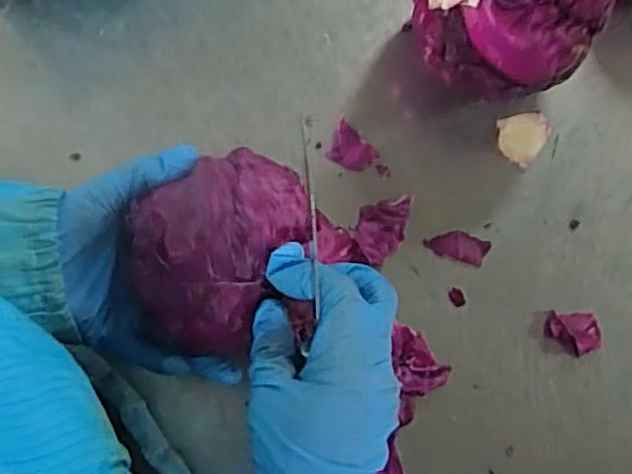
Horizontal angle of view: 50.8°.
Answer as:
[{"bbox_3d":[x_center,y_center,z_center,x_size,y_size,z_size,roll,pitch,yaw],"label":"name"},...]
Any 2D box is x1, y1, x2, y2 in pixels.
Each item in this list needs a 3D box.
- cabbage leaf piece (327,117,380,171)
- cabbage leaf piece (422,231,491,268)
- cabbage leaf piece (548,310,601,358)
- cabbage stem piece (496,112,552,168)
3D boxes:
[{"bbox_3d":[0.027,-0.062,0.470,0.036,0.004,0.029,30,77,7],"label":"cabbage leaf piece"},{"bbox_3d":[0.097,0.006,0.455,0.043,0.004,0.019,15,76,3],"label":"cabbage leaf piece"},{"bbox_3d":[0.171,0.064,0.439,0.029,0.012,0.028,3,75,0],"label":"cabbage leaf piece"},{"bbox_3d":[0.146,-0.073,0.473,0.034,0.008,0.039,38,78,8],"label":"cabbage stem piece"}]

